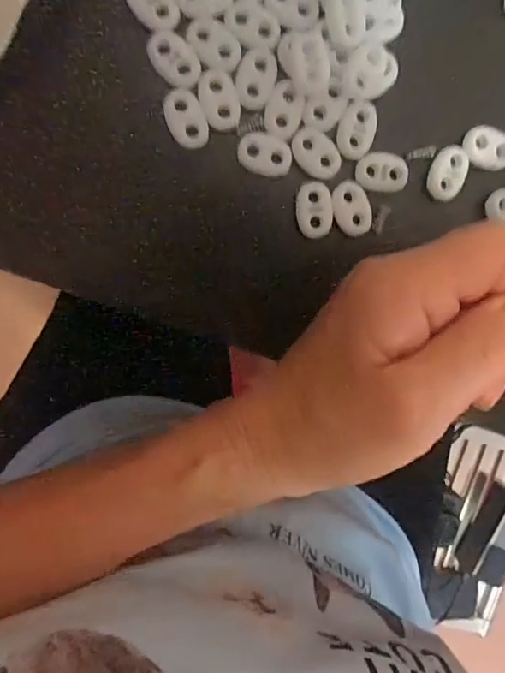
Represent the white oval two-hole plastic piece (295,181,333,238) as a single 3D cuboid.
[{"bbox_3d":[0.027,-0.053,0.211,0.015,0.004,0.023,-9,98,-6],"label":"white oval two-hole plastic piece"}]

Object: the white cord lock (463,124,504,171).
[{"bbox_3d":[0.103,-0.082,0.219,0.022,0.005,0.016,23,94,-9],"label":"white cord lock"}]

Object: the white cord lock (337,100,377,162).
[{"bbox_3d":[0.044,-0.086,0.208,0.015,0.004,0.023,13,95,-8],"label":"white cord lock"}]

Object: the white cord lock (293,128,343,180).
[{"bbox_3d":[0.027,-0.076,0.209,0.015,0.004,0.023,-45,100,0],"label":"white cord lock"}]

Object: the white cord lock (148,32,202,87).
[{"bbox_3d":[-0.030,-0.108,0.195,0.016,0.004,0.022,-40,100,-1],"label":"white cord lock"}]

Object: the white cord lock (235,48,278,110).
[{"bbox_3d":[0.002,-0.104,0.201,0.014,0.004,0.023,20,94,-9],"label":"white cord lock"}]

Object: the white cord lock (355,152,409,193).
[{"bbox_3d":[0.056,-0.069,0.212,0.022,0.004,0.015,5,96,-8],"label":"white cord lock"}]

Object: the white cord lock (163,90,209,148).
[{"bbox_3d":[-0.026,-0.087,0.201,0.014,0.004,0.022,-25,99,-4],"label":"white cord lock"}]

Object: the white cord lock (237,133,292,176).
[{"bbox_3d":[0.005,-0.075,0.205,0.022,0.004,0.015,9,96,-8],"label":"white cord lock"}]

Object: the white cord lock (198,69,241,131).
[{"bbox_3d":[-0.013,-0.094,0.199,0.015,0.004,0.023,-21,99,-4],"label":"white cord lock"}]

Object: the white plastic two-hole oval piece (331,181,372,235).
[{"bbox_3d":[0.043,-0.054,0.212,0.014,0.004,0.023,-24,99,-4],"label":"white plastic two-hole oval piece"}]

